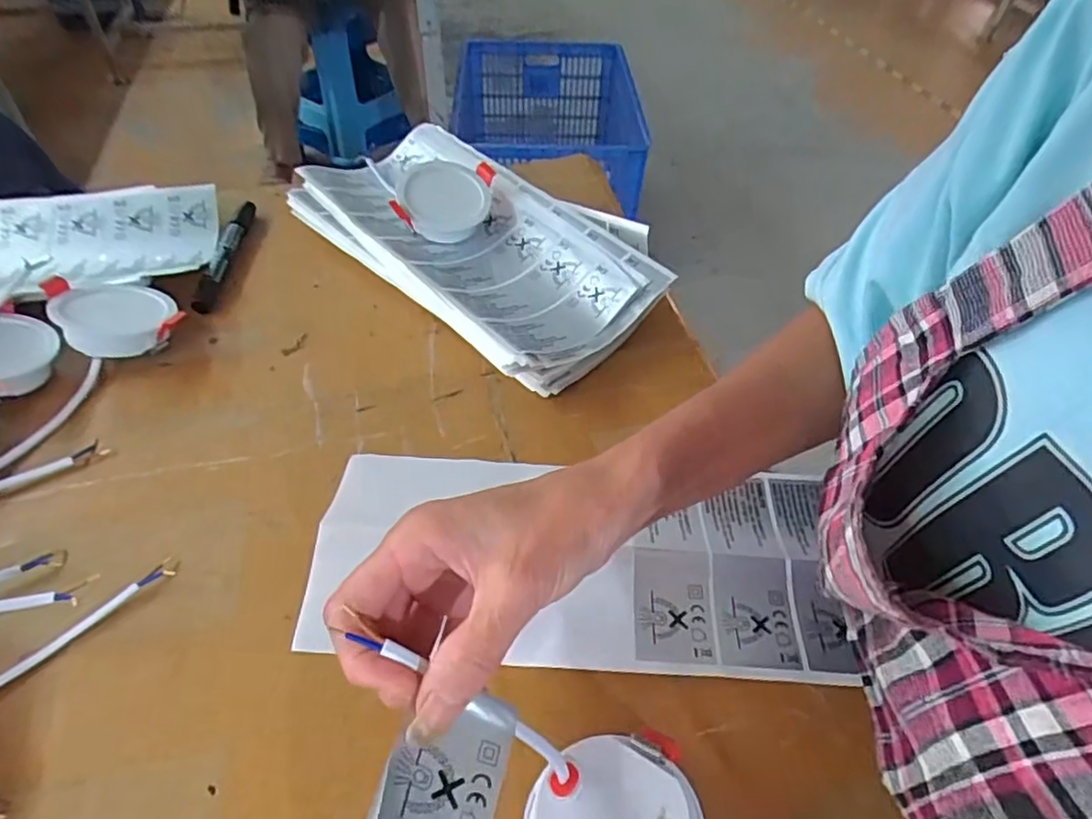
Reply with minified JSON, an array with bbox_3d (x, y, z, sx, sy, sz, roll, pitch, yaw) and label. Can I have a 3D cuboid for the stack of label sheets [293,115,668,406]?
[{"bbox_3d":[-0.060,-0.133,0.516,0.154,0.054,0.309,-33,57,-29],"label":"stack of label sheets"}]

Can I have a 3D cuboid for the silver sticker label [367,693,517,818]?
[{"bbox_3d":[-0.033,0.120,0.216,0.040,0.004,0.055,27,41,-9],"label":"silver sticker label"}]

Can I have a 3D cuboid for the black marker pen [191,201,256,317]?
[{"bbox_3d":[-0.261,-0.133,0.529,0.016,0.016,0.154,-2,47,-5],"label":"black marker pen"}]

